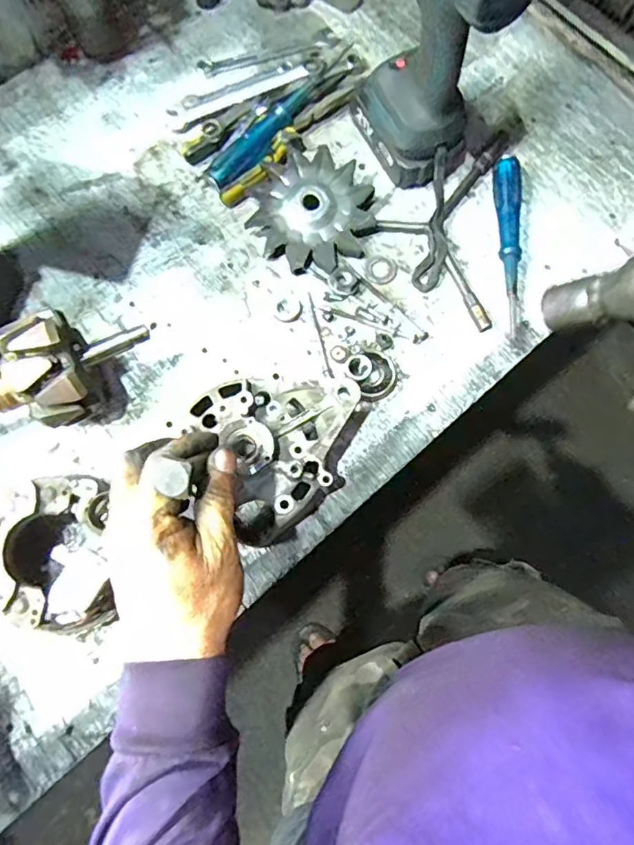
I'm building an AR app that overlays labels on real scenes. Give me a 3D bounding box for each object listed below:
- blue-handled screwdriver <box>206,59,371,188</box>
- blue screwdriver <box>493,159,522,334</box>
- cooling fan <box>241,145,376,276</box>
[{"bbox_3d":[-0.028,-0.317,0.552,0.034,0.033,0.214,41,78,9],"label":"blue-handled screwdriver"},{"bbox_3d":[0.189,-0.175,0.522,0.023,0.018,0.177,0,75,-1],"label":"blue screwdriver"},{"bbox_3d":[-0.003,-0.204,0.524,0.114,0.030,0.110,-13,76,-5],"label":"cooling fan"}]

